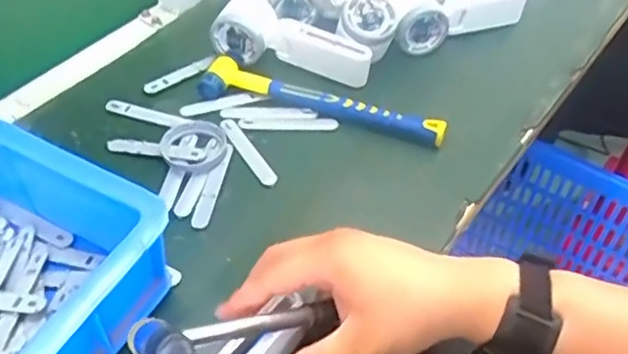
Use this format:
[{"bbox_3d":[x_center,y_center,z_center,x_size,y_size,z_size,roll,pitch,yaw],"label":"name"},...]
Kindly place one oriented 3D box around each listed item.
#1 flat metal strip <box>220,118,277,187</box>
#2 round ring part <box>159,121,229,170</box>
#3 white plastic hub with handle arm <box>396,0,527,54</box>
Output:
[{"bbox_3d":[-0.062,-0.025,0.590,0.016,0.005,0.094,-29,57,-17],"label":"flat metal strip"},{"bbox_3d":[-0.112,-0.031,0.590,0.061,0.011,0.063,0,47,0],"label":"round ring part"},{"bbox_3d":[0.158,-0.181,0.705,0.167,0.051,0.049,-19,50,-17],"label":"white plastic hub with handle arm"}]

